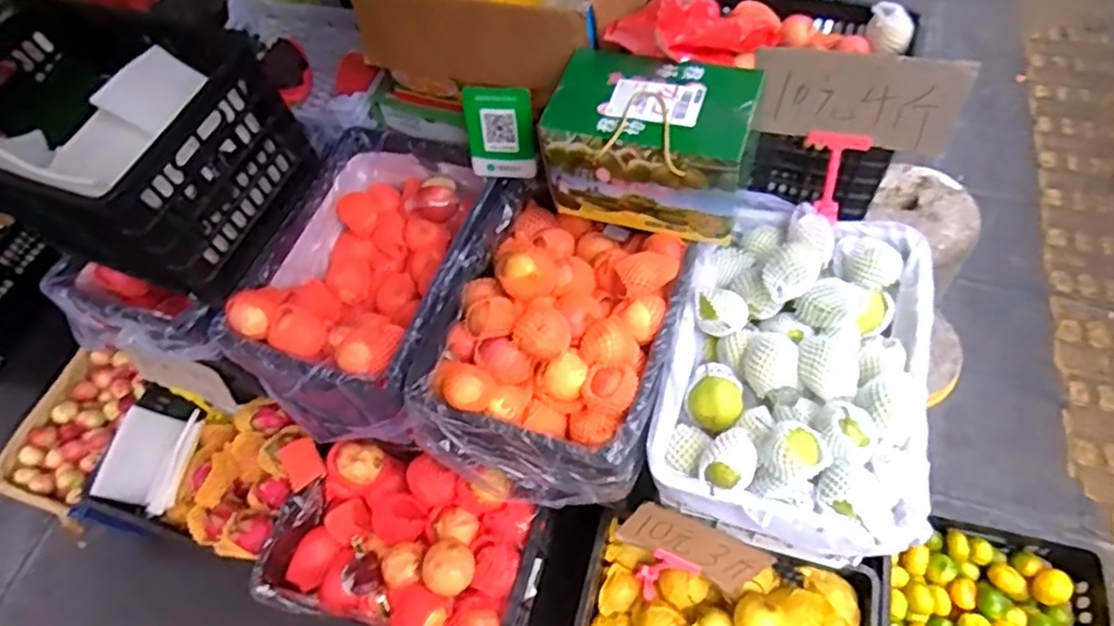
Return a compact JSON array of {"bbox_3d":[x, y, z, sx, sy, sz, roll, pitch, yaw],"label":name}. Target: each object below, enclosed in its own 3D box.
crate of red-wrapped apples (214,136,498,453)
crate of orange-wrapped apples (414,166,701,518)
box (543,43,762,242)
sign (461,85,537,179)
[{"bbox_3d":[-0.322,-0.059,1.185,0.354,0.236,0.517,18,63,16],"label":"crate of red-wrapped apples"},{"bbox_3d":[-0.008,0.049,1.067,0.375,0.264,0.445,13,62,14],"label":"crate of orange-wrapped apples"},{"bbox_3d":[0.141,-0.256,0.991,0.290,0.200,0.189,13,62,14],"label":"box"},{"bbox_3d":[-0.096,-0.300,1.080,0.114,0.157,0.012,4,40,6],"label":"sign"}]

